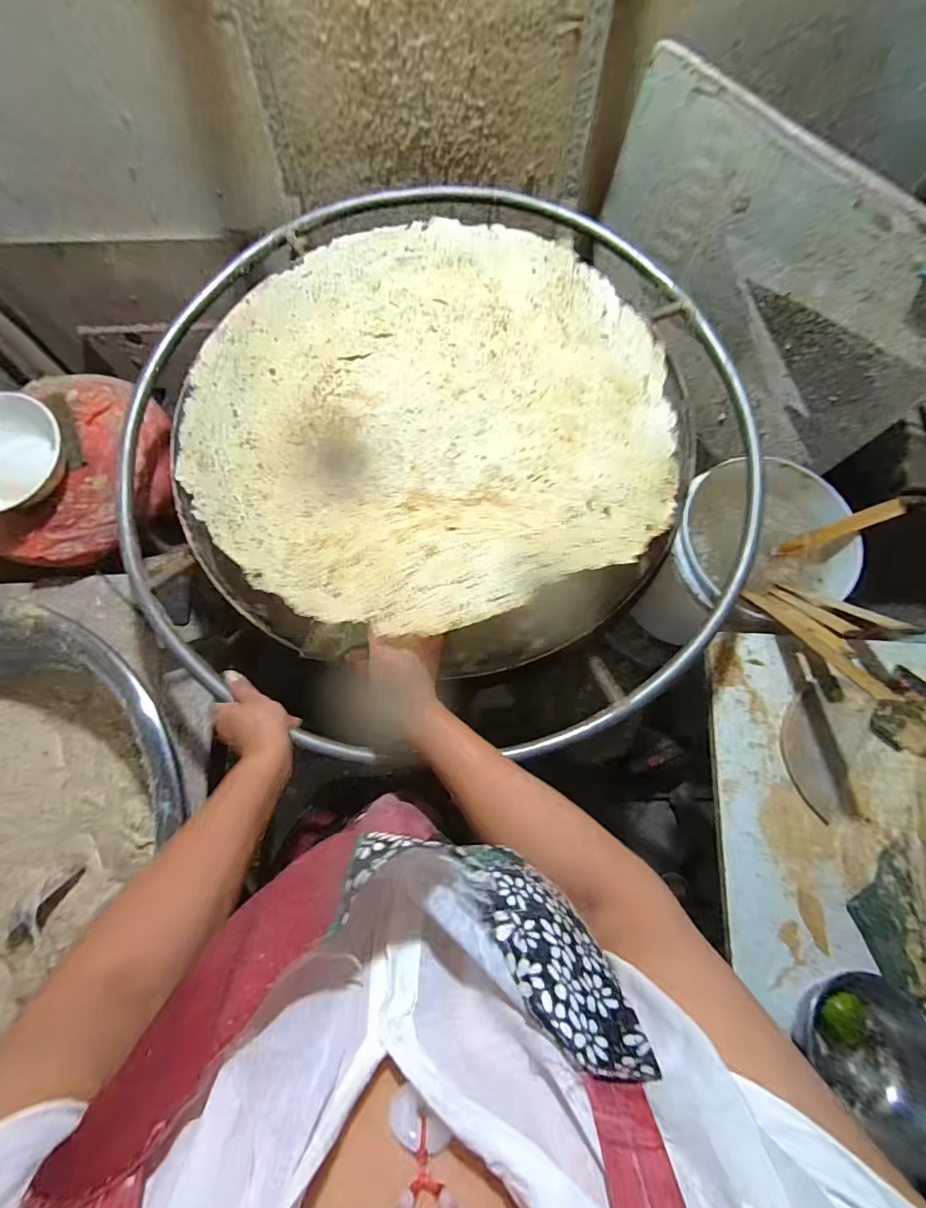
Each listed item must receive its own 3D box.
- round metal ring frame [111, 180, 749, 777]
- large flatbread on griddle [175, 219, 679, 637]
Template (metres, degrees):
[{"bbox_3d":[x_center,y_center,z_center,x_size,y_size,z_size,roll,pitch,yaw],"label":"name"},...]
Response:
[{"bbox_3d":[-0.040,-0.240,0.621,0.837,0.036,0.846,0,74,1],"label":"round metal ring frame"},{"bbox_3d":[-0.045,-0.257,0.545,0.579,0.098,0.578,0,74,1],"label":"large flatbread on griddle"}]

